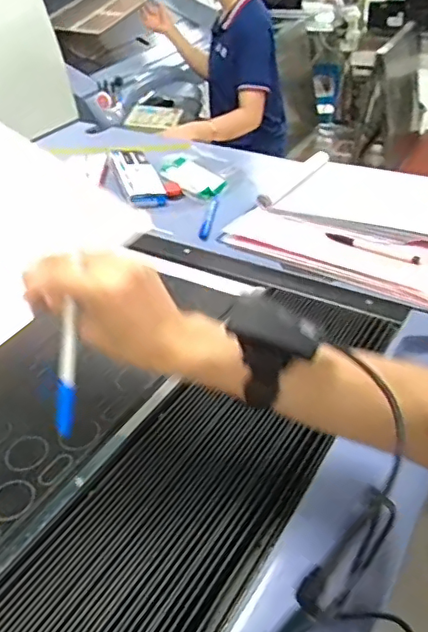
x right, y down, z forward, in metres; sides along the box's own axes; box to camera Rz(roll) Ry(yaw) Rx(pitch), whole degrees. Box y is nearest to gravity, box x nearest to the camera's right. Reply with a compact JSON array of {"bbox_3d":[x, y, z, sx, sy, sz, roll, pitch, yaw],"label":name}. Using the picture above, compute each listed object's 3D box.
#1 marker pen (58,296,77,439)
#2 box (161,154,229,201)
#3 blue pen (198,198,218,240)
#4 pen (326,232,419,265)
[{"bbox_3d":[-0.121,0.045,0.456,0.014,0.118,0.009,18,23,27],"label":"marker pen"},{"bbox_3d":[-0.037,-0.259,1.045,0.068,0.026,0.153,-25,42,-23],"label":"box"},{"bbox_3d":[-0.006,-0.162,0.895,0.016,0.010,0.133,2,38,9],"label":"blue pen"},{"bbox_3d":[0.215,-0.093,0.766,0.130,0.012,0.017,20,45,29],"label":"pen"}]

